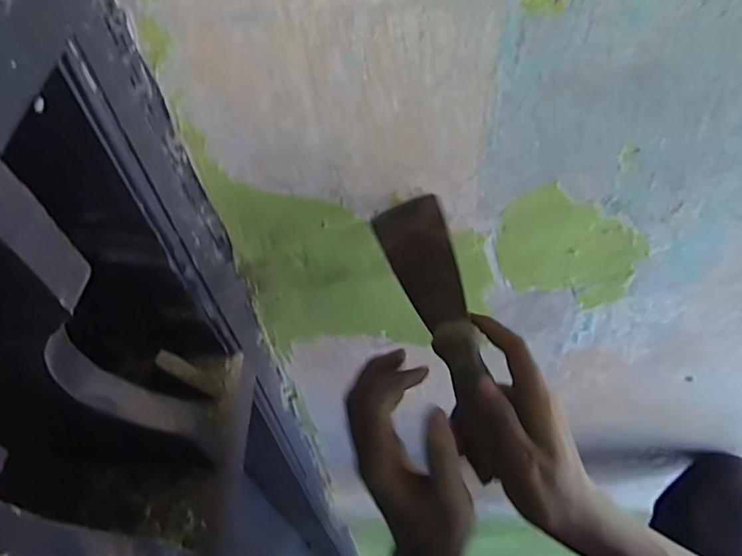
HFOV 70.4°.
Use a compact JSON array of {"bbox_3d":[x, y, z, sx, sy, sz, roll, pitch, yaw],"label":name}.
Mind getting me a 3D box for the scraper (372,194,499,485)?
[{"bbox_3d":[0.052,0.044,0.351,0.038,0.024,0.192,-19,93,-9],"label":"scraper"}]

